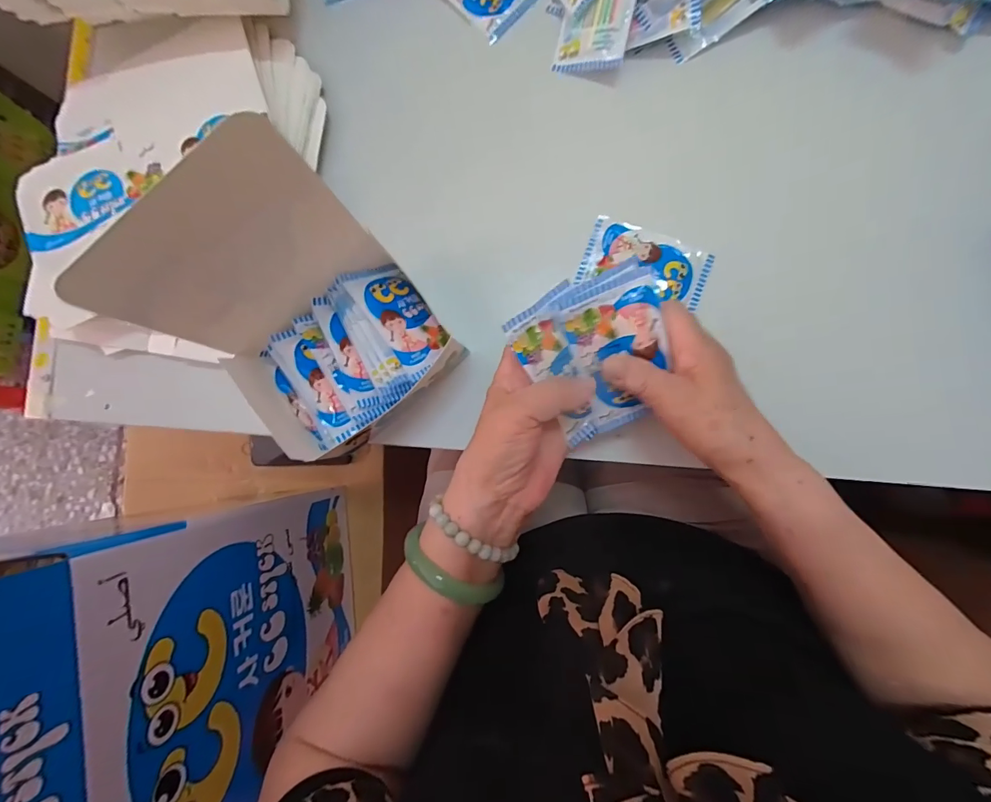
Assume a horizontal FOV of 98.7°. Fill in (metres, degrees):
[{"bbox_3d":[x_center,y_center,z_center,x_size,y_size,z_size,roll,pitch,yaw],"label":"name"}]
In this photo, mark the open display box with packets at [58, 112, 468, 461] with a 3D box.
[{"bbox_3d":[-0.124,-0.045,0.282,0.140,0.166,0.122,-40,84,2],"label":"open display box with packets"}]

